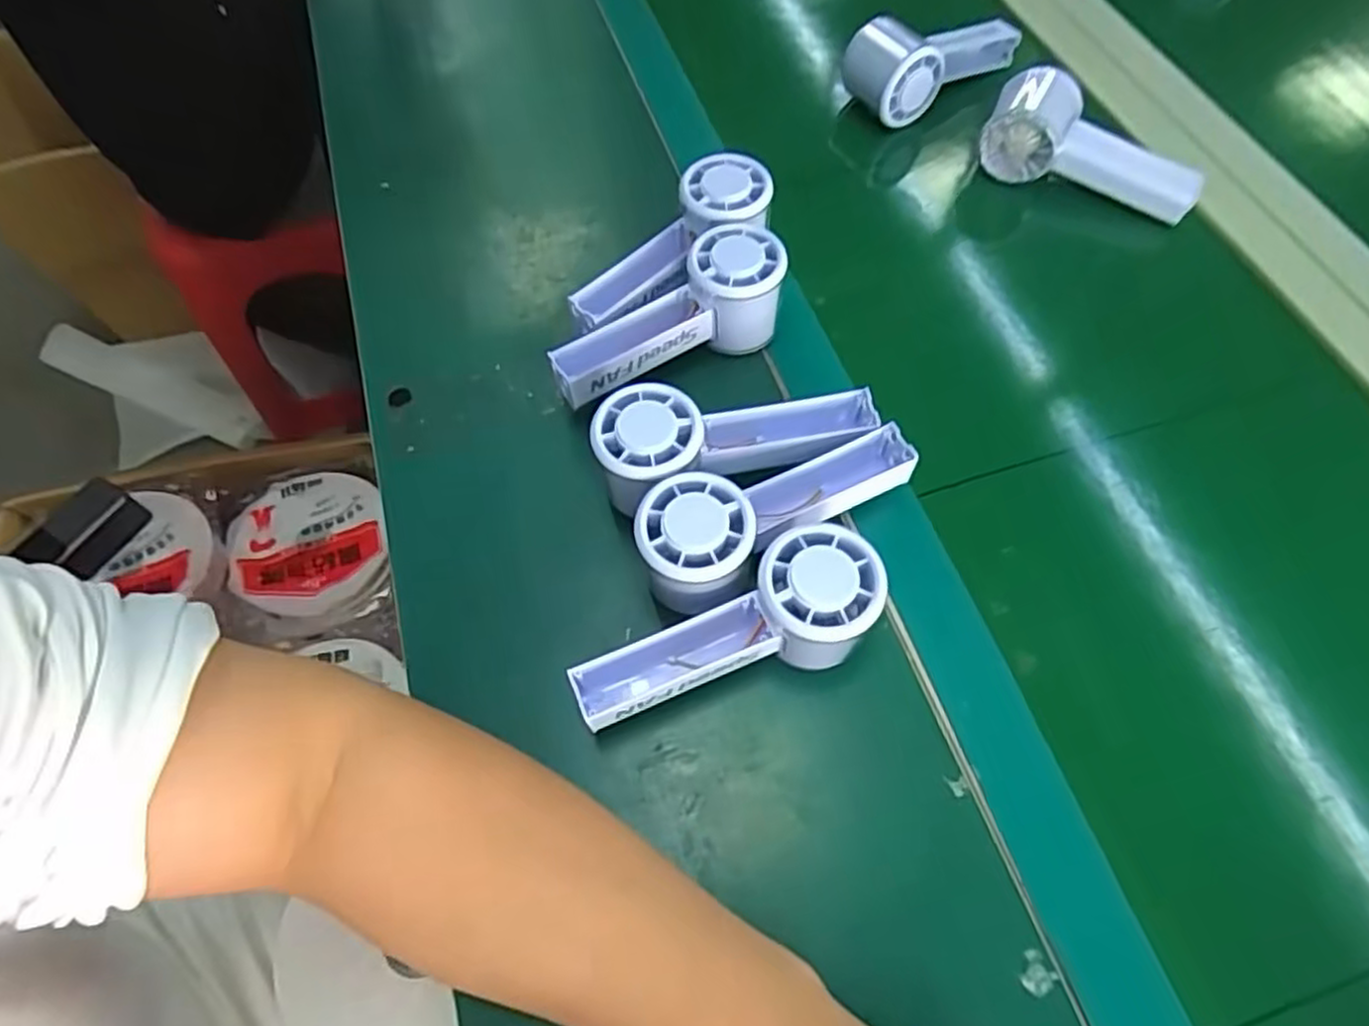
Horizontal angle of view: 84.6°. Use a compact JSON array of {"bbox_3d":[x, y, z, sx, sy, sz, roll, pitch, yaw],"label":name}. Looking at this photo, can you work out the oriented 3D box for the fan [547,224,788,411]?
[{"bbox_3d":[-0.013,-0.115,0.461,0.152,0.069,0.057,-22,63,-13],"label":"fan"}]

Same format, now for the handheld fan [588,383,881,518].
[{"bbox_3d":[0.028,-0.040,0.421,0.153,0.064,0.058,-17,62,-10],"label":"handheld fan"}]

